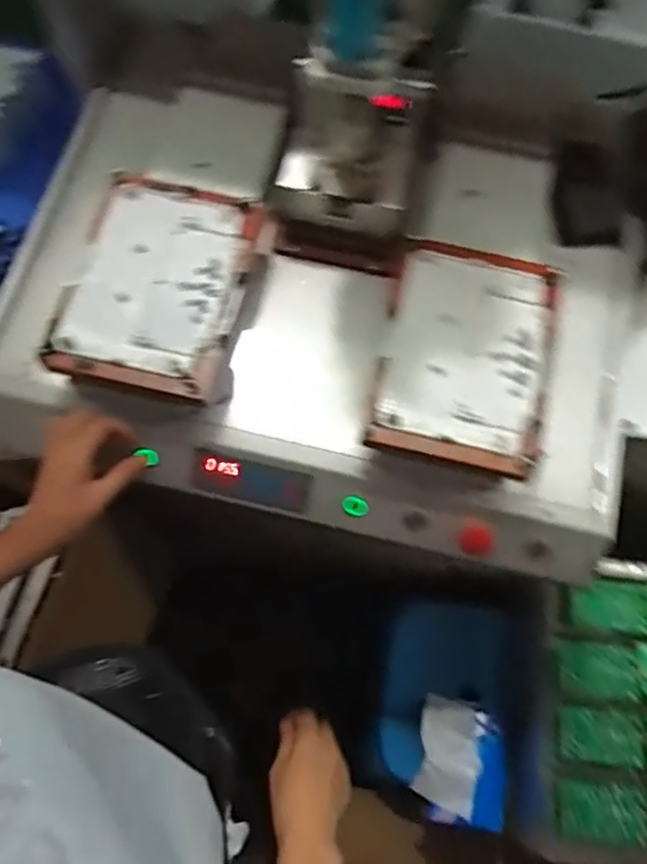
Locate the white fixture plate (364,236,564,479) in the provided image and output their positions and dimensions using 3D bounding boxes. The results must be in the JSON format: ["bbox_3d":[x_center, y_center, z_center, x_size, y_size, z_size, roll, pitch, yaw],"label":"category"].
[{"bbox_3d":[0.138,-0.075,0.622,0.155,0.029,0.215,12,71,3],"label":"white fixture plate"}]

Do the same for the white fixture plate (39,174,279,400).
[{"bbox_3d":[-0.163,-0.147,0.645,0.171,0.055,0.230,13,71,3],"label":"white fixture plate"}]

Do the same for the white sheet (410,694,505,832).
[{"bbox_3d":[0.190,0.453,0.903,0.125,0.054,0.152,11,71,3],"label":"white sheet"}]

